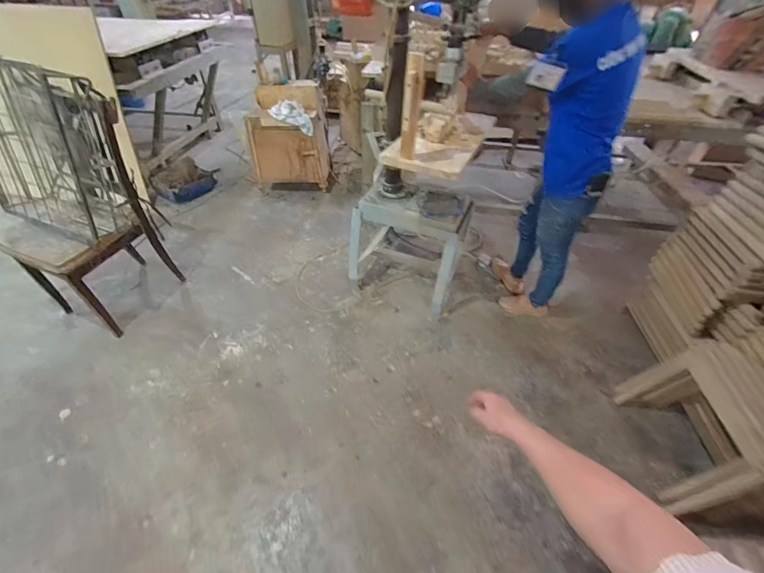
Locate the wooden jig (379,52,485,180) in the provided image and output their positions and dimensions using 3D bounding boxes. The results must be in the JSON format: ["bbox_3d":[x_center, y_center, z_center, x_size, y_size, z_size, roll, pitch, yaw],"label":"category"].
[{"bbox_3d":[0.205,-0.635,1.208,0.296,0.355,0.410,19,50,16],"label":"wooden jig"}]

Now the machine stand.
[{"bbox_3d":[0.130,-0.240,1.818,0.557,0.566,0.383,17,49,14],"label":"machine stand"}]

